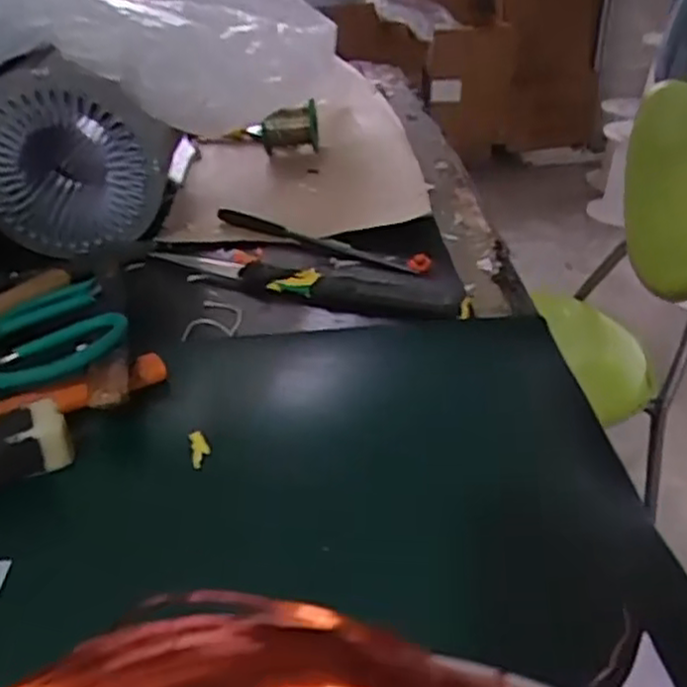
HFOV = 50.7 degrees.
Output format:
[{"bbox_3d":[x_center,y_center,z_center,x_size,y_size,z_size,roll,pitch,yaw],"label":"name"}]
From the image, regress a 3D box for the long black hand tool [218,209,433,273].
[{"bbox_3d":[-0.023,-0.091,0.622,0.217,0.015,0.019,17,39,30],"label":"long black hand tool"}]

